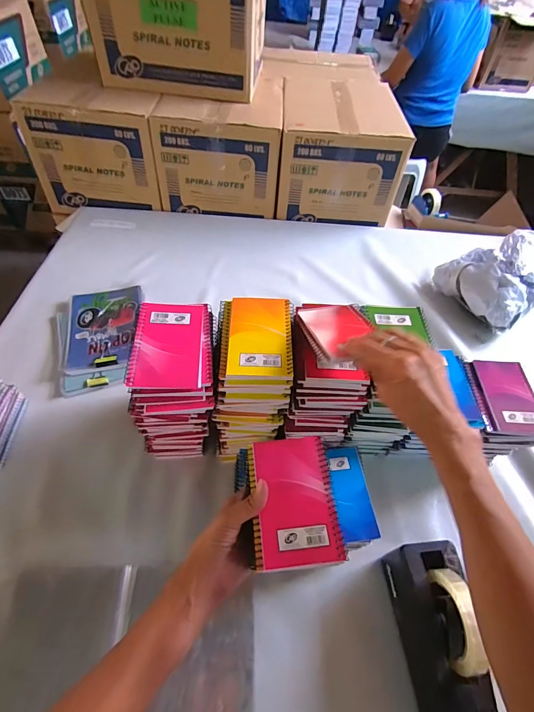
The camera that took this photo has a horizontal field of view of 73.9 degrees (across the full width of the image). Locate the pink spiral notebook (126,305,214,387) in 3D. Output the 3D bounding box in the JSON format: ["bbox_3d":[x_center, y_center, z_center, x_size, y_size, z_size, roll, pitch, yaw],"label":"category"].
[{"bbox_3d":[-0.117,-0.016,0.446,0.095,0.015,0.127,-1,52,-6],"label":"pink spiral notebook"}]

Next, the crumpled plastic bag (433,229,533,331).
[{"bbox_3d":[0.631,-0.222,0.891,0.364,0.132,0.213,-24,58,-22],"label":"crumpled plastic bag"}]

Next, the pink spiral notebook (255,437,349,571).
[{"bbox_3d":[0.032,0.151,0.382,0.082,0.008,0.128,-2,54,-7],"label":"pink spiral notebook"}]

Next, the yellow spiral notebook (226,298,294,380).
[{"bbox_3d":[-0.007,-0.027,0.459,0.081,0.008,0.129,3,52,-3],"label":"yellow spiral notebook"}]

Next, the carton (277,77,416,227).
[{"bbox_3d":[0.211,-0.650,1.104,0.330,0.243,0.399,5,52,-2],"label":"carton"}]

